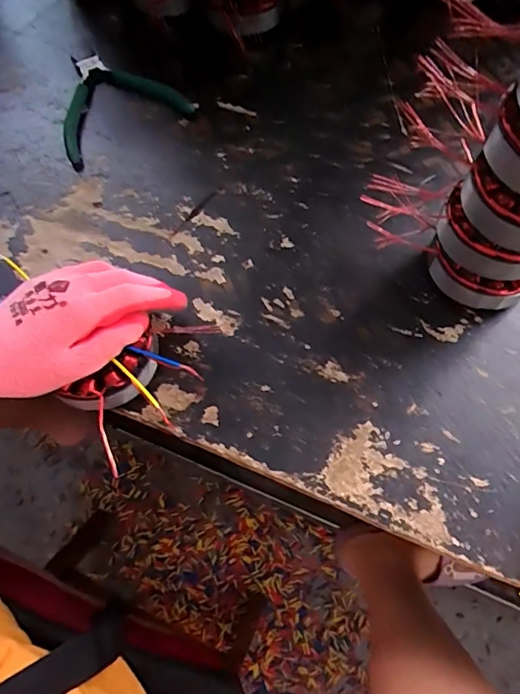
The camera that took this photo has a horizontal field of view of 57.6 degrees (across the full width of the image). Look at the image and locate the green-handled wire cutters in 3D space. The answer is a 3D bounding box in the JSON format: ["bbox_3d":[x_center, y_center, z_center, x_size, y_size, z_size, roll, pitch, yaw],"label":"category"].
[{"bbox_3d":[-0.148,-0.255,0.500,0.131,0.023,0.142,-23,70,-7],"label":"green-handled wire cutters"}]

